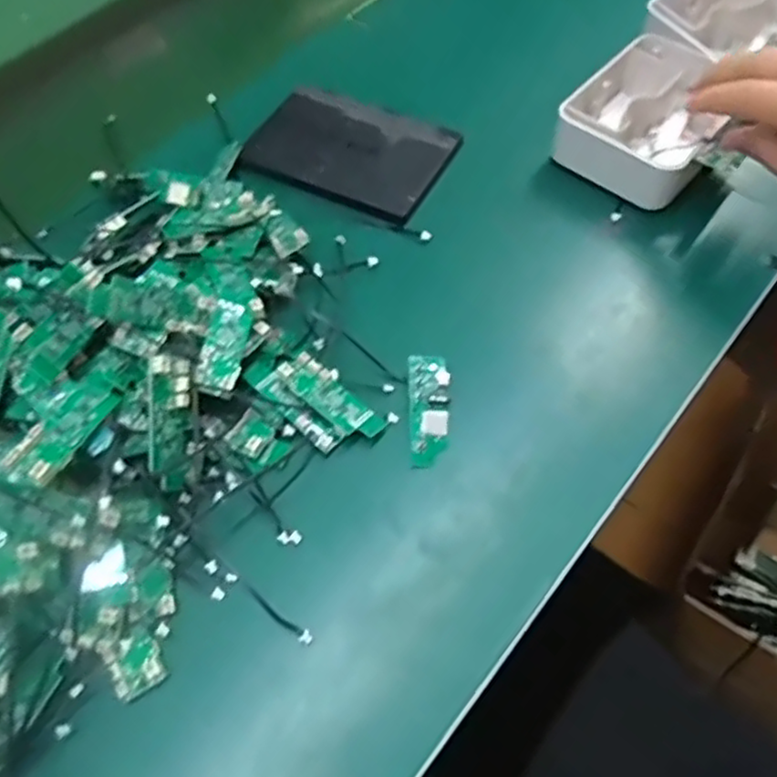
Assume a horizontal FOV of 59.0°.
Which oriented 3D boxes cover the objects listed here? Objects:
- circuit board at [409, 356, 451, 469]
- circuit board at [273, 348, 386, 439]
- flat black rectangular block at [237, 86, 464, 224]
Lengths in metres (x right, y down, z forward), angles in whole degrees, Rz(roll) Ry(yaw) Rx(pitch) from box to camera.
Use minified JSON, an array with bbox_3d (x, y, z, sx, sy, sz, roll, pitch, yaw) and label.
[{"bbox_3d":[0.025,0.012,0.411,0.023,0.012,0.070,-2,57,3],"label":"circuit board"},{"bbox_3d":[-0.034,0.005,0.410,0.068,0.008,0.024,38,67,11],"label":"circuit board"},{"bbox_3d":[-0.029,-0.187,0.533,0.145,0.013,0.103,23,62,17],"label":"flat black rectangular block"}]

